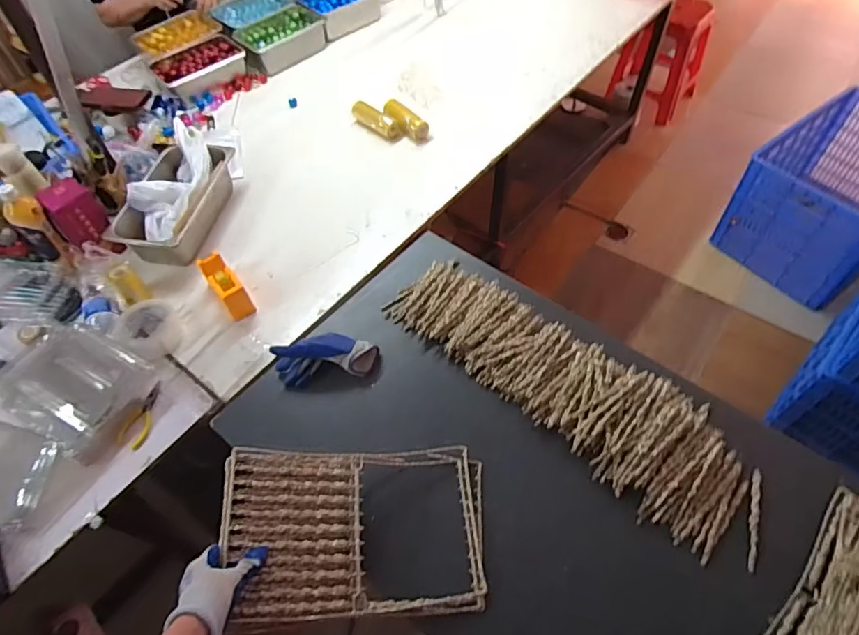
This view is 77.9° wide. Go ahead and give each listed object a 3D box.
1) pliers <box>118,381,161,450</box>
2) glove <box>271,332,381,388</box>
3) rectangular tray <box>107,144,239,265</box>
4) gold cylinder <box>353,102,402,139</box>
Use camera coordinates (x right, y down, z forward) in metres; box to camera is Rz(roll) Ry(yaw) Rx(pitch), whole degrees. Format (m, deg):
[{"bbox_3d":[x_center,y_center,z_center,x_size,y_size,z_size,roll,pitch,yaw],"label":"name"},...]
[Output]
[{"bbox_3d":[-0.513,0.174,0.957,0.044,0.016,0.123,11,57,9],"label":"pliers"},{"bbox_3d":[-0.188,0.071,0.972,0.187,0.081,0.082,-12,56,-6],"label":"glove"},{"bbox_3d":[-0.569,-0.252,1.200,0.174,0.093,0.320,3,56,5],"label":"rectangular tray"},{"bbox_3d":[-0.144,-0.519,1.409,0.161,0.046,0.049,38,65,25],"label":"gold cylinder"}]

